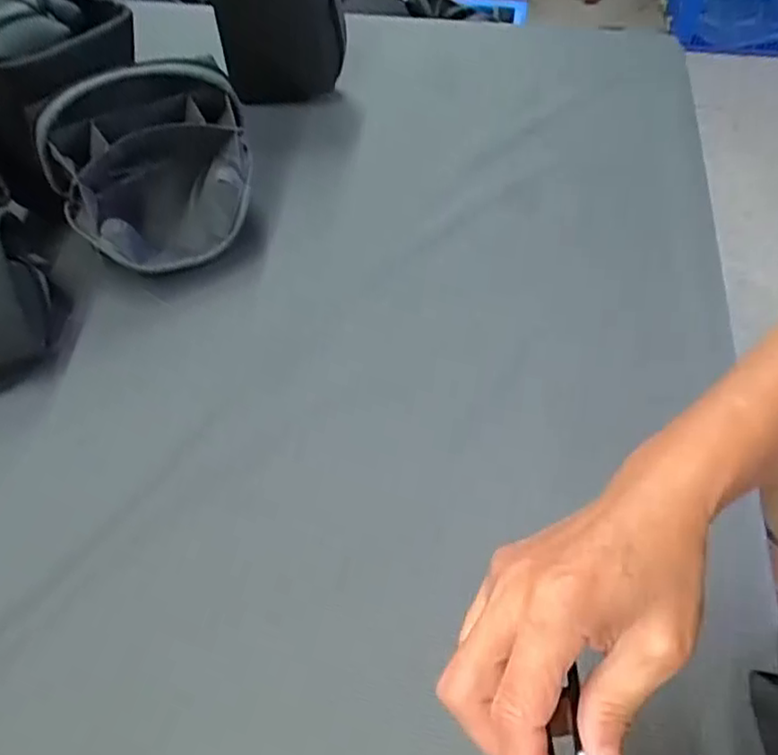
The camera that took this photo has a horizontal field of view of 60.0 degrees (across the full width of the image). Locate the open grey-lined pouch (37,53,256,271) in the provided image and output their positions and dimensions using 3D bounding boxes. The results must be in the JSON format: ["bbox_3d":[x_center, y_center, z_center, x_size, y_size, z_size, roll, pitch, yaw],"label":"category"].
[{"bbox_3d":[-0.194,-0.166,0.572,0.158,0.137,0.125,-15,55,-10],"label":"open grey-lined pouch"}]

